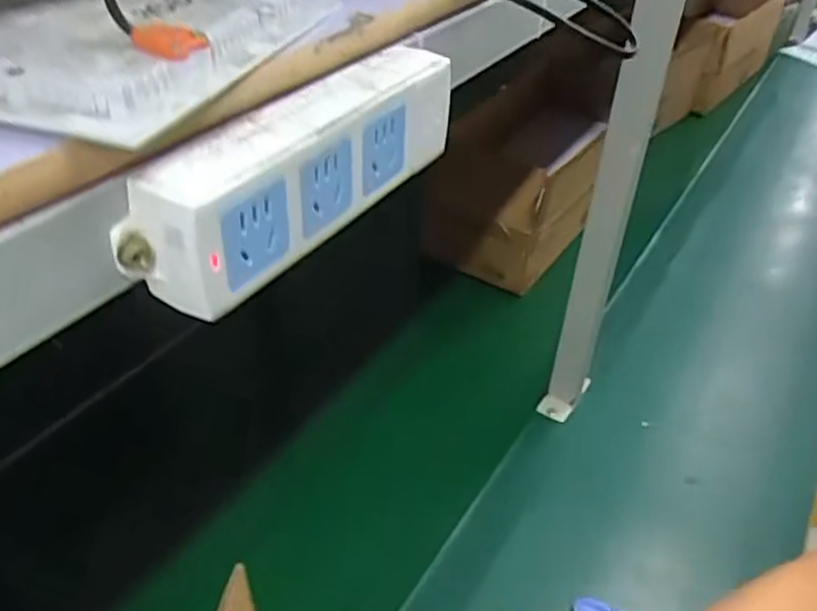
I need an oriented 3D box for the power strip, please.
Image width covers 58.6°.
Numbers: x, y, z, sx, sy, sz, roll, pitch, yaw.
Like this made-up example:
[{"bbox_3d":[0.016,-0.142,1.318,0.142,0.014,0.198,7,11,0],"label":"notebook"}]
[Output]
[{"bbox_3d":[-0.037,-0.064,0.310,0.038,0.050,0.193,21,41,22],"label":"power strip"}]

